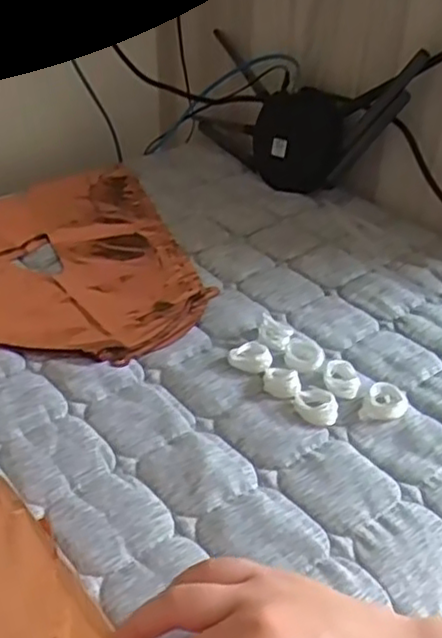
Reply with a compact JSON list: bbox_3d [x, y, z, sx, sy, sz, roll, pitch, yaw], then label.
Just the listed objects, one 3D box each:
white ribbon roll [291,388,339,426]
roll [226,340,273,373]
[{"bbox_3d":[0.068,0.061,0.479,0.027,0.009,0.033,-27,45,-34],"label":"white ribbon roll"},{"bbox_3d":[0.024,0.030,0.517,0.028,0.012,0.030,1,36,-1],"label":"roll"}]

